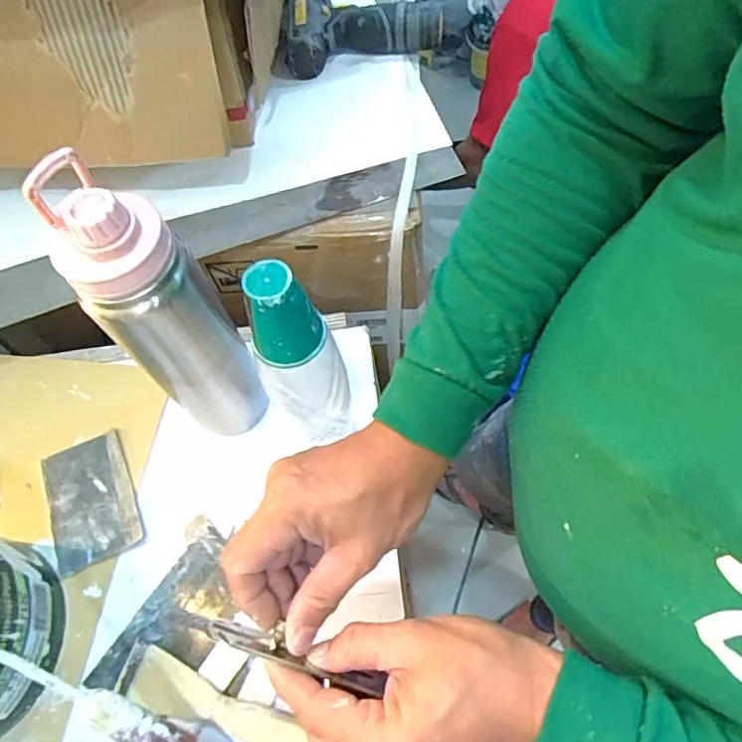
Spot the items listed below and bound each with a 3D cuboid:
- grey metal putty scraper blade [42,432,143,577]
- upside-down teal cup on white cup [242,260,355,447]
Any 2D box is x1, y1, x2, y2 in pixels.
[{"bbox_3d":[-0.256,0.117,0.515,0.079,0.004,0.116,-24,63,-4],"label":"grey metal putty scraper blade"},{"bbox_3d":[-0.054,-0.002,0.424,0.055,0.214,0.057,-2,63,4],"label":"upside-down teal cup on white cup"}]

